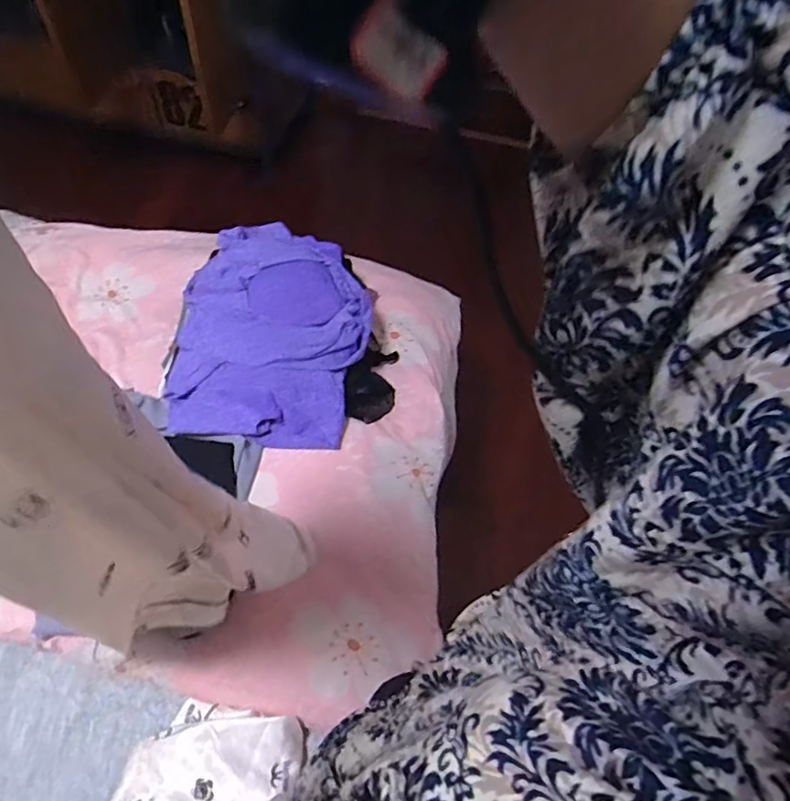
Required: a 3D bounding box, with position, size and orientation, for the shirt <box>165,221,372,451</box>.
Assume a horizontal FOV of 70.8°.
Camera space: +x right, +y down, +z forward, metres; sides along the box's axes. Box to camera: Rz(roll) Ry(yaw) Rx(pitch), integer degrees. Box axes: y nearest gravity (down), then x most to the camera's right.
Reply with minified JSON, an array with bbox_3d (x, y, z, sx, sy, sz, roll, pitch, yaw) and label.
[{"bbox_3d":[-0.193,-0.133,0.912,0.299,0.084,0.423,5,58,-1],"label":"shirt"}]

